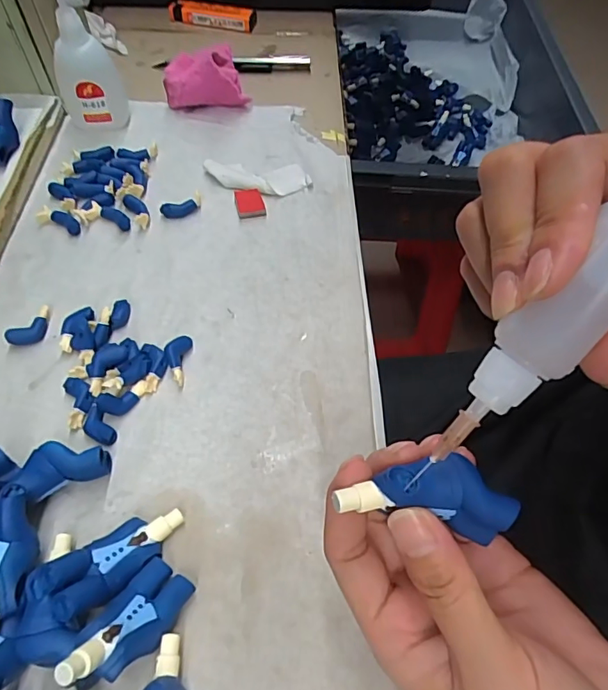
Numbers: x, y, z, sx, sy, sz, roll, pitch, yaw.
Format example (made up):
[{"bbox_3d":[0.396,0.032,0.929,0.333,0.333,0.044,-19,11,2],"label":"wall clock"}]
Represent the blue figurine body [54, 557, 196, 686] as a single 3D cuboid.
[{"bbox_3d":[-0.066,0.106,0.184,0.023,0.013,0.056,32,24,17],"label":"blue figurine body"}]

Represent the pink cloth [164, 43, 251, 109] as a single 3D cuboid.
[{"bbox_3d":[-0.080,-0.213,0.392,0.061,0.037,0.057,-18,60,-14],"label":"pink cloth"}]

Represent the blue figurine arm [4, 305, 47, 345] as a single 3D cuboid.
[{"bbox_3d":[-0.150,-0.009,0.274,0.012,0.008,0.028,33,61,17],"label":"blue figurine arm"}]

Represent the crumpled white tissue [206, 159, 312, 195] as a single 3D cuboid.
[{"bbox_3d":[-0.033,-0.119,0.350,0.076,0.006,0.029,3,57,-1],"label":"crumpled white tissue"}]

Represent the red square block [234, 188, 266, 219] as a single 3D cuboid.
[{"bbox_3d":[-0.037,-0.097,0.336,0.018,0.004,0.024,-11,58,-10],"label":"red square block"}]

